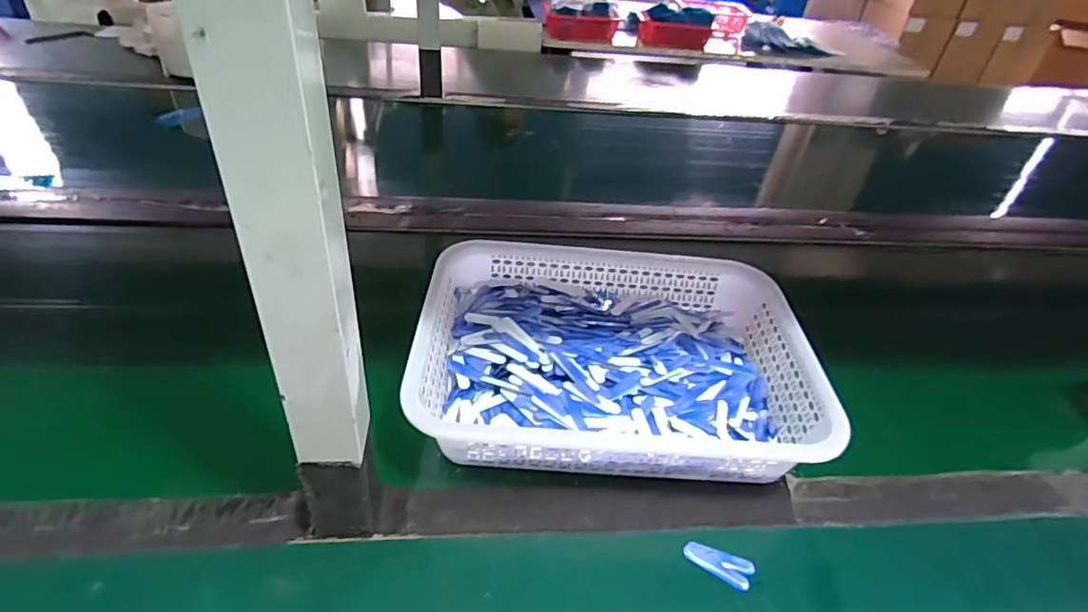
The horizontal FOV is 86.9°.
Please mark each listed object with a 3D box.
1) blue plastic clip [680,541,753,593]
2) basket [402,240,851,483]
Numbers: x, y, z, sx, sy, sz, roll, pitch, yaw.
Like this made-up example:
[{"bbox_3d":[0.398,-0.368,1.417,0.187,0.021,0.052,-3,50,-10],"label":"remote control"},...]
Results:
[{"bbox_3d":[0.135,0.198,0.444,0.052,0.004,0.025,22,41,17],"label":"blue plastic clip"},{"bbox_3d":[0.066,0.050,0.555,0.350,0.080,0.257,6,39,-2],"label":"basket"}]

